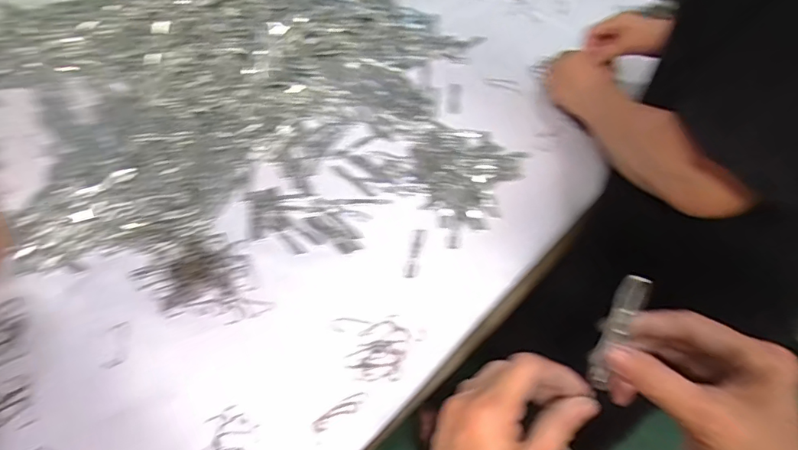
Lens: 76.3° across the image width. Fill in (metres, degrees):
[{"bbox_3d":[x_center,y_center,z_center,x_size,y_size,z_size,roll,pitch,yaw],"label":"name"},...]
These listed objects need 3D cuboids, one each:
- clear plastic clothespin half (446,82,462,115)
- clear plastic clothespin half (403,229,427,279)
[{"bbox_3d":[0.081,-0.186,0.748,0.022,0.004,0.066,5,52,-2],"label":"clear plastic clothespin half"},{"bbox_3d":[0.018,0.031,0.570,0.016,0.004,0.069,12,53,4],"label":"clear plastic clothespin half"}]

